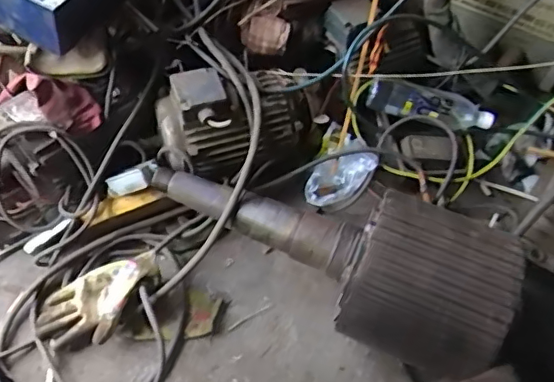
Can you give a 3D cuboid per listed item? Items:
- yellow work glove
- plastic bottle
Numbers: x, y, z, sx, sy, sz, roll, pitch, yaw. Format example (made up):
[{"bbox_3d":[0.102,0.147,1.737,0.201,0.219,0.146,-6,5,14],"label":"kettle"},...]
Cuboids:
[{"bbox_3d":[-0.285,0.182,0.904,0.218,0.035,0.111,-33,63,-4],"label":"yellow work glove"},{"bbox_3d":[0.296,-0.163,1.075,0.243,0.056,0.059,17,56,7],"label":"plastic bottle"}]

